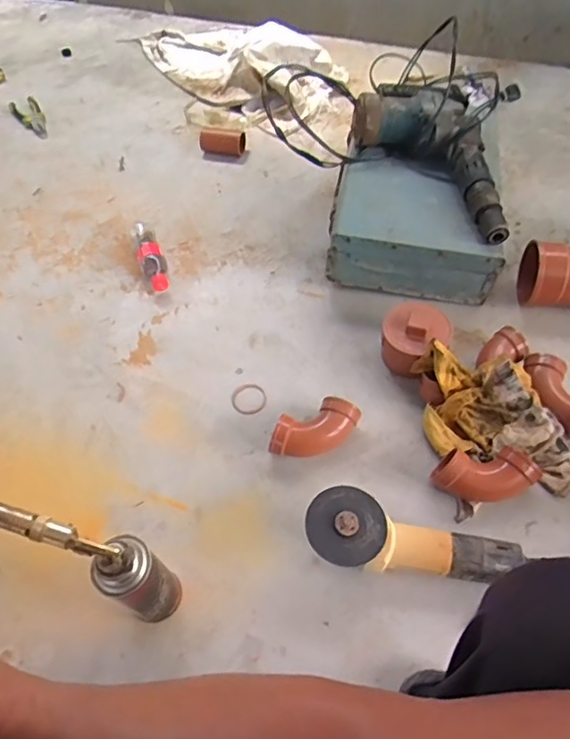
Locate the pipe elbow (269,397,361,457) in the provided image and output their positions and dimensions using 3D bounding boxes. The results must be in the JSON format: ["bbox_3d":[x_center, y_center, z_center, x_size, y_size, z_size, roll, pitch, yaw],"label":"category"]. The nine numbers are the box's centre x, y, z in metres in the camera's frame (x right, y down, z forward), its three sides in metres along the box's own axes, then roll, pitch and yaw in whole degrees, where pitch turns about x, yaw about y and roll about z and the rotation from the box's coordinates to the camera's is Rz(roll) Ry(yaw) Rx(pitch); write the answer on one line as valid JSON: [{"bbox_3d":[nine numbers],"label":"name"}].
[{"bbox_3d":[0.044,0.097,0.817,0.141,0.068,0.066,-24,57,-14],"label":"pipe elbow"}]

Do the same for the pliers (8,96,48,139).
[{"bbox_3d":[-0.697,-0.689,1.426,0.073,0.018,0.200,-25,59,-17],"label":"pliers"}]

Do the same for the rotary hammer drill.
[{"bbox_3d":[0.307,-0.422,0.988,0.181,0.089,0.424,-33,60,-19],"label":"rotary hammer drill"}]

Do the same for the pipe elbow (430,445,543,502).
[{"bbox_3d":[0.284,0.147,0.741,0.144,0.053,0.064,-7,53,17],"label":"pipe elbow"}]

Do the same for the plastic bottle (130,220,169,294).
[{"bbox_3d":[-0.274,-0.230,1.065,0.052,0.053,0.196,-18,56,-10],"label":"plastic bottle"}]

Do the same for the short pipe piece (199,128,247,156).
[{"bbox_3d":[-0.157,-0.570,1.303,0.117,0.051,0.057,16,57,13],"label":"short pipe piece"}]

